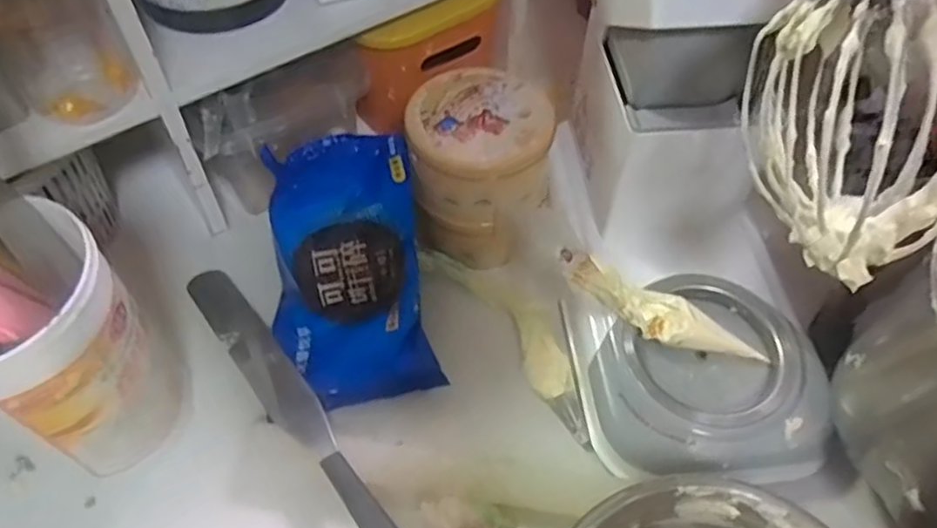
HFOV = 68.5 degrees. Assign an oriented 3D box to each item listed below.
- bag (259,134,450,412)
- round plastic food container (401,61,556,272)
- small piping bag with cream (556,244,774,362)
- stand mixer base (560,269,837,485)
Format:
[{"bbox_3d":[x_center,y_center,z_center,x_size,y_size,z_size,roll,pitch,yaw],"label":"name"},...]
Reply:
[{"bbox_3d":[-0.110,0.003,0.616,0.138,0.036,0.239,-12,78,7],"label":"bag"},{"bbox_3d":[0.013,-0.088,0.650,0.134,0.123,0.143,0,56,-1],"label":"round plastic food container"},{"bbox_3d":[0.163,0.038,0.582,0.181,0.050,0.034,23,59,14],"label":"small piping bag with cream"},{"bbox_3d":[0.193,0.093,0.587,0.194,0.043,0.174,-2,56,-2],"label":"stand mixer base"}]

